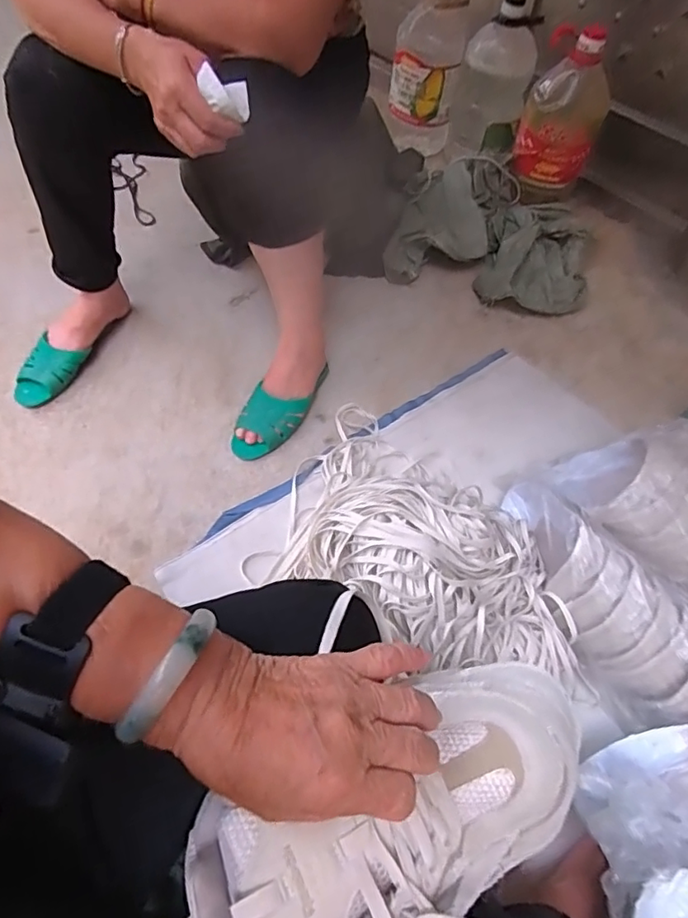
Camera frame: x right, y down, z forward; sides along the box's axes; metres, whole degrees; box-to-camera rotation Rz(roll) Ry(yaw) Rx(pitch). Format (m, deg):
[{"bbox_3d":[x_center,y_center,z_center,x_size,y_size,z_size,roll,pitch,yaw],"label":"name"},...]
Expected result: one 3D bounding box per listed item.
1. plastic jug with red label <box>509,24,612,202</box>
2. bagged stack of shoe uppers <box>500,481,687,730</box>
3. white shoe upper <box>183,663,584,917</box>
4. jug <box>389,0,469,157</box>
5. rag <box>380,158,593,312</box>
[{"bbox_3d":[0.439,-0.680,1.120,0.156,0.271,0.158,22,57,9],"label":"plastic jug with red label"},{"bbox_3d":[0.372,0.190,0.677,0.436,0.119,0.155,39,62,19],"label":"bagged stack of shoe uppers"},{"bbox_3d":[0.044,0.196,0.314,0.254,0.076,0.107,-20,60,-23],"label":"white shoe upper"},{"bbox_3d":[0.182,-0.868,1.246,0.145,0.300,0.114,5,56,-2],"label":"jug"},{"bbox_3d":[0.313,-0.458,1.130,0.392,0.108,0.327,17,57,6],"label":"rag"}]

